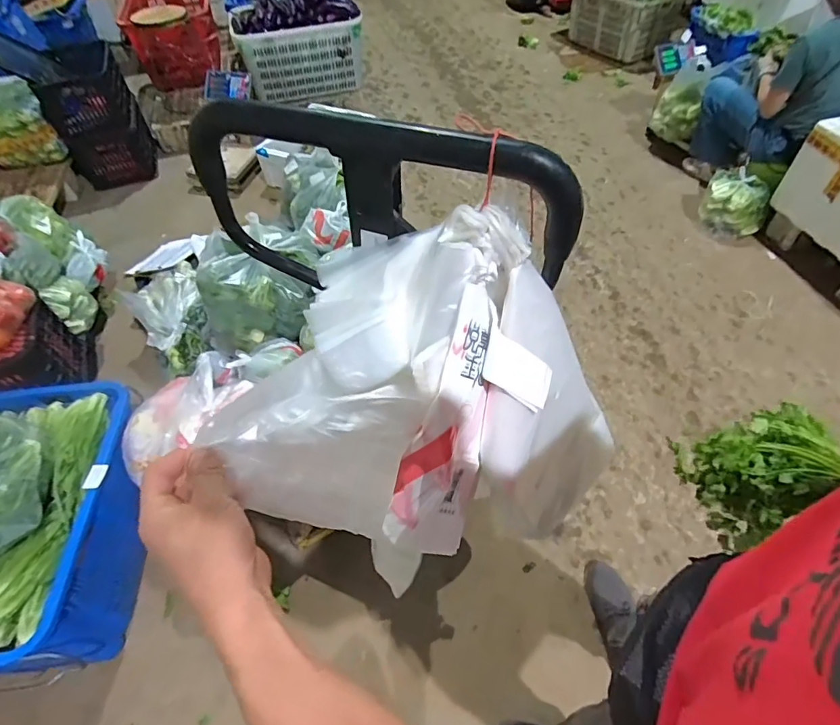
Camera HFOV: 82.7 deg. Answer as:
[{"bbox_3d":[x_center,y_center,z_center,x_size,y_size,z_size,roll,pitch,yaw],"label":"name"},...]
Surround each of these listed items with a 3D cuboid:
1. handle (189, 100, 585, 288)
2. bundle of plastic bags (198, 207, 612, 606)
[{"bbox_3d":[-0.042,-0.150,0.500,0.390,0.202,0.029,10,54,10],"label":"handle"},{"bbox_3d":[-0.009,0.025,0.469,0.265,0.231,0.266,16,55,11],"label":"bundle of plastic bags"}]

